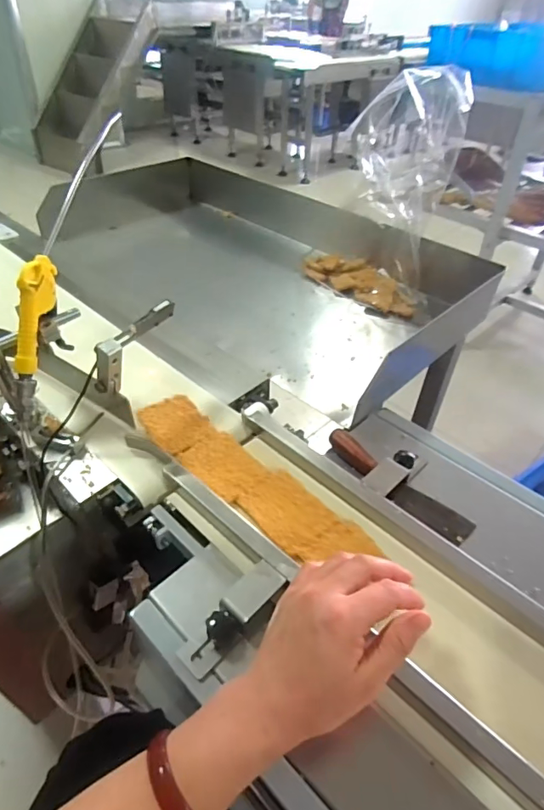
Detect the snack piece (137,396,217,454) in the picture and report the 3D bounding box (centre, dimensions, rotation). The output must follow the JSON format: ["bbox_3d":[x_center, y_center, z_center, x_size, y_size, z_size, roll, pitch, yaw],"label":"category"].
[{"bbox_3d":[-0.117,0.022,0.581,0.068,0.006,0.092,-26,50,-29],"label":"snack piece"}]

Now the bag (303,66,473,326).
[{"bbox_3d":[0.172,-0.334,0.765,0.137,0.339,0.218,-13,45,-17],"label":"bag"}]

